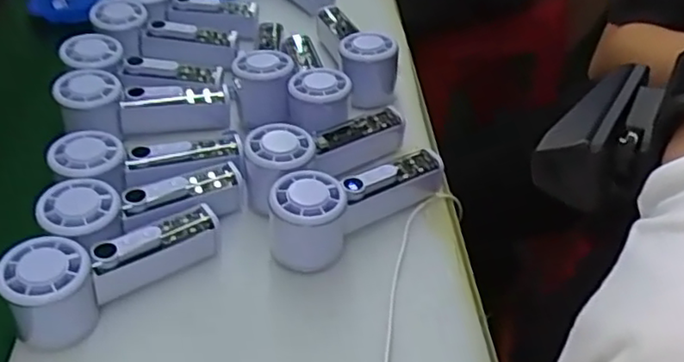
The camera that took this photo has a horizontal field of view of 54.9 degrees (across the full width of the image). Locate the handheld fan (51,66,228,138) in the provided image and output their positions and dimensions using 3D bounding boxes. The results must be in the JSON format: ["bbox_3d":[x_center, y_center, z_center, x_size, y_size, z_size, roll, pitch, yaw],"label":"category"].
[{"bbox_3d":[-0.184,-0.069,0.613,0.152,0.056,0.053,2,41,-19],"label":"handheld fan"}]

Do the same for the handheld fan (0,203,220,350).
[{"bbox_3d":[-0.160,0.058,0.471,0.151,0.057,0.055,-25,49,-26],"label":"handheld fan"}]

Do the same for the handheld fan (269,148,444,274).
[{"bbox_3d":[0.010,0.010,0.526,0.146,0.061,0.052,-30,51,-30],"label":"handheld fan"}]

